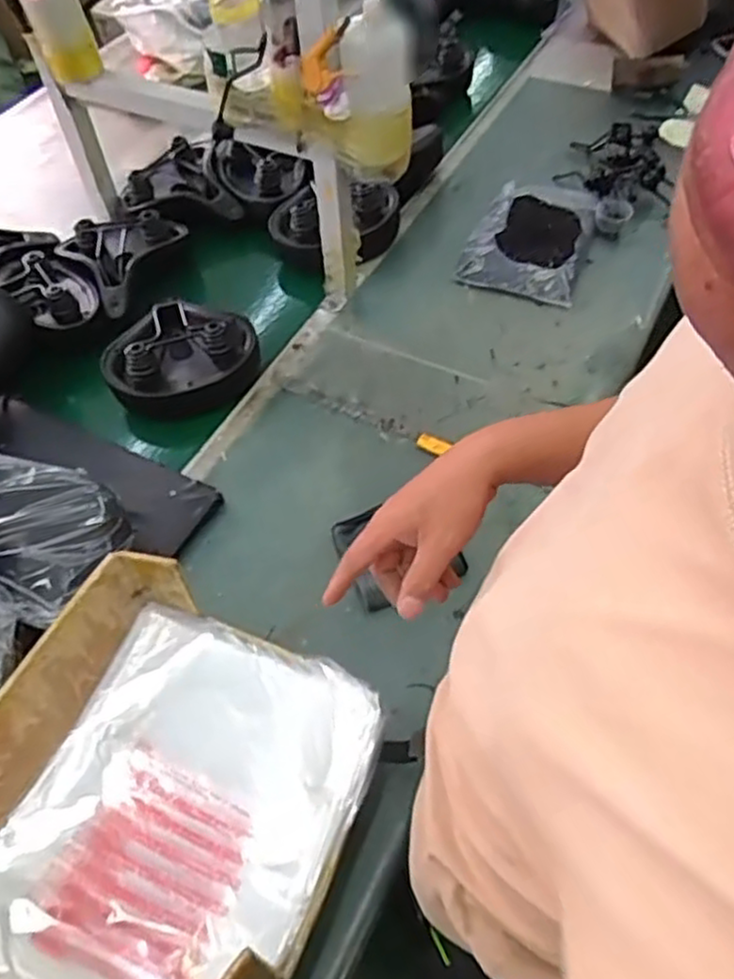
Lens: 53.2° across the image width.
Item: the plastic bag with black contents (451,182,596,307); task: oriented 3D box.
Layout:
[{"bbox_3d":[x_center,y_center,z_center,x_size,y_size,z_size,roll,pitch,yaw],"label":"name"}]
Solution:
[{"bbox_3d":[0.299,-0.470,1.358,0.195,0.023,0.291,15,57,12],"label":"plastic bag with black contents"}]

